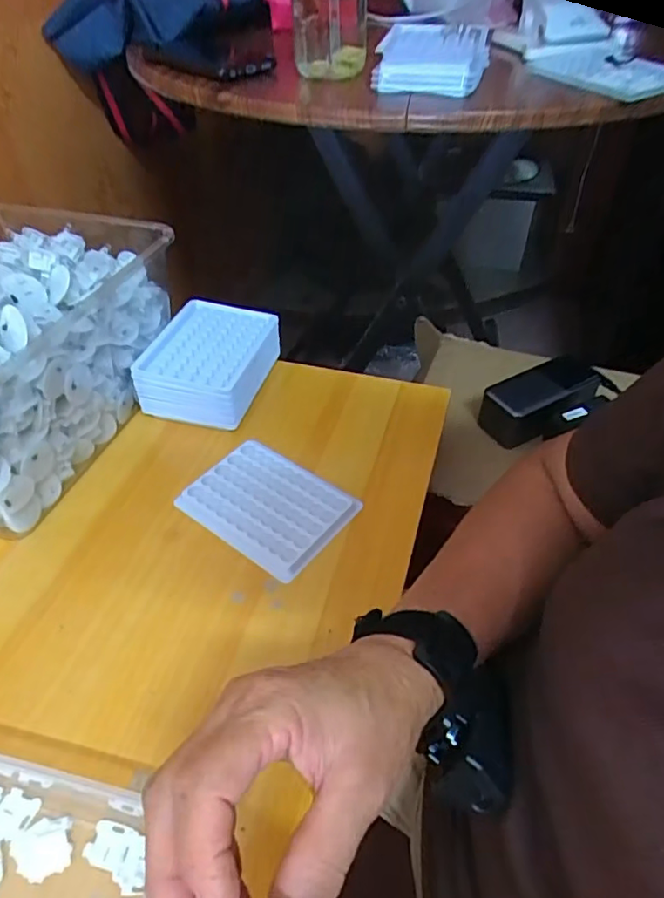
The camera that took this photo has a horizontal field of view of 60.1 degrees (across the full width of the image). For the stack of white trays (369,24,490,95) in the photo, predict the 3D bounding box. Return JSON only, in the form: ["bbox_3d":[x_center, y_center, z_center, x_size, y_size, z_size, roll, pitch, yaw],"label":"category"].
[{"bbox_3d":[0.102,-0.389,0.570,0.104,0.035,0.134,14,46,14],"label":"stack of white trays"}]

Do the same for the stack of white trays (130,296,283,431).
[{"bbox_3d":[-0.116,-0.086,0.568,0.103,0.056,0.130,10,45,11],"label":"stack of white trays"}]

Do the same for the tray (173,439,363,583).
[{"bbox_3d":[-0.053,0.046,0.477,0.126,0.016,0.093,28,51,27],"label":"tray"}]

